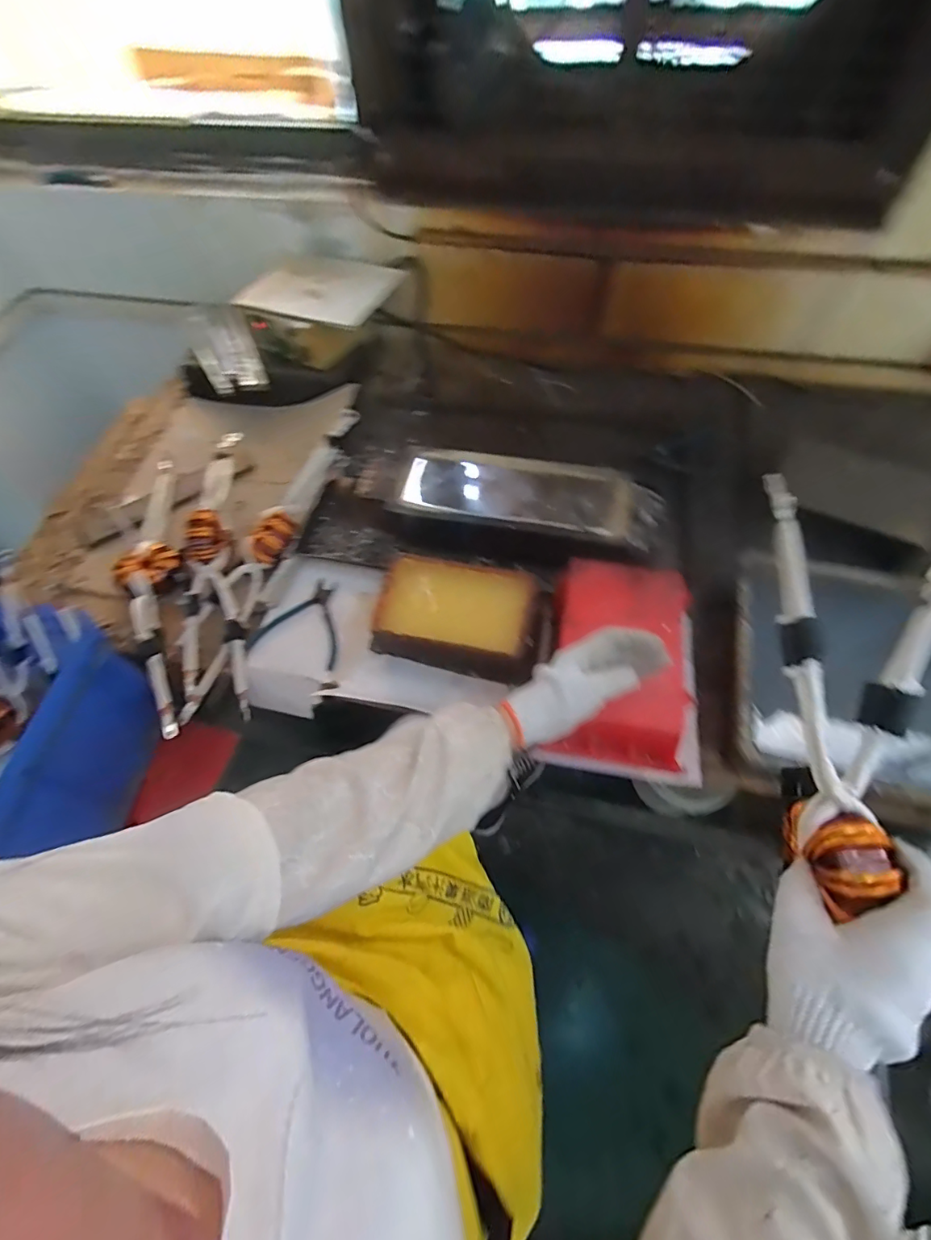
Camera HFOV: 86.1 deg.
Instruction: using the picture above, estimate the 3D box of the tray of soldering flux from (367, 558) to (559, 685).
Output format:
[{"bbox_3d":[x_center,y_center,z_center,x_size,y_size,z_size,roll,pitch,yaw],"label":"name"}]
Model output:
[{"bbox_3d":[-0.006,-0.002,0.673,0.226,0.056,0.149,15,61,11],"label":"tray of soldering flux"}]

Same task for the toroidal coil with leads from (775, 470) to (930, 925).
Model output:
[{"bbox_3d":[0.275,0.048,0.356,0.110,0.068,0.280,7,82,7],"label":"toroidal coil with leads"}]

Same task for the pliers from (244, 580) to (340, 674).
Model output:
[{"bbox_3d":[-0.225,-0.001,0.715,0.134,0.009,0.133,13,61,10],"label":"pliers"}]

